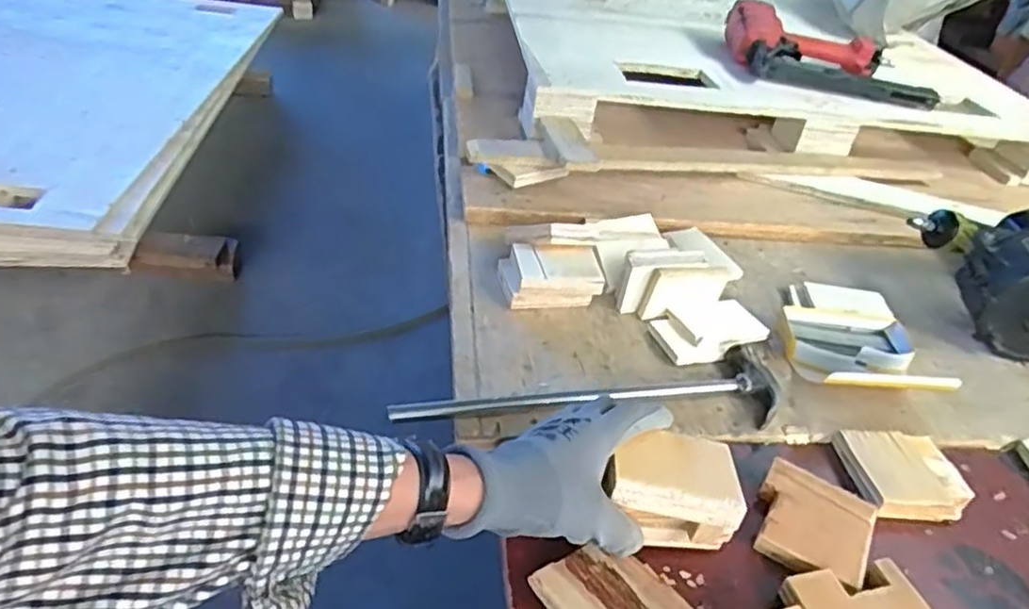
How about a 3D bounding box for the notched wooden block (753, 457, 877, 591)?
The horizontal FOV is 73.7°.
[{"bbox_3d":[0.236,0.176,0.547,0.085,0.022,0.100,26,40,23],"label":"notched wooden block"}]

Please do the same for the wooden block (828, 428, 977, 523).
[{"bbox_3d":[0.340,0.149,0.603,0.096,0.022,0.088,3,37,-6],"label":"wooden block"}]

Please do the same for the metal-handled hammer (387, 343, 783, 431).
[{"bbox_3d":[0.081,0.083,0.622,0.378,0.020,0.096,-3,38,-14],"label":"metal-handled hammer"}]

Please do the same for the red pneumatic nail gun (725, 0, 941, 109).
[{"bbox_3d":[0.530,-0.421,1.162,0.315,0.080,0.202,8,38,-1],"label":"red pneumatic nail gun"}]

